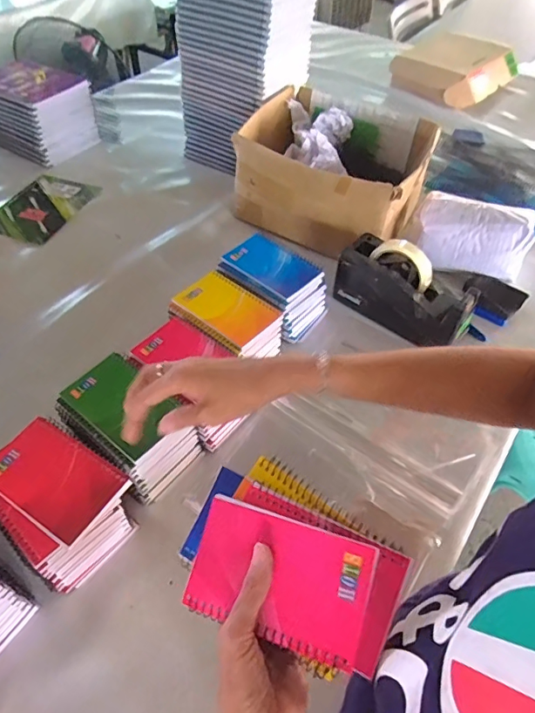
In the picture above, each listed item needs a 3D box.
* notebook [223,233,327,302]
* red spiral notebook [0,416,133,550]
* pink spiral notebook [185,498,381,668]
[{"bbox_3d":[0.008,-0.136,0.716,0.131,0.014,0.082,38,59,26],"label":"notebook"},{"bbox_3d":[-0.210,0.119,0.486,0.130,0.014,0.090,27,55,20],"label":"red spiral notebook"},{"bbox_3d":[0.008,0.160,0.353,0.130,0.005,0.083,11,73,20],"label":"pink spiral notebook"}]

